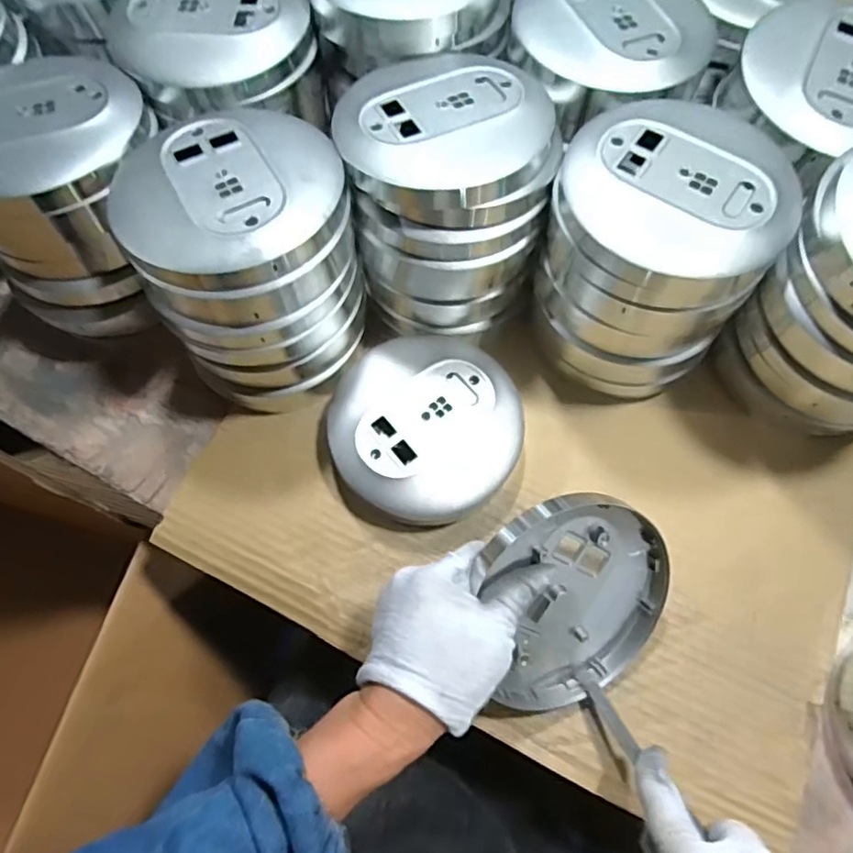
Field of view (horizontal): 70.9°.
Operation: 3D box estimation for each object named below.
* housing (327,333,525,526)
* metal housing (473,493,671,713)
[{"bbox_3d":[-0.001,0.001,0.433,0.129,0.038,0.132,0,68,0],"label":"housing"},{"bbox_3d":[0.091,0.104,0.363,0.117,0.019,0.133,-20,111,-18],"label":"metal housing"}]

